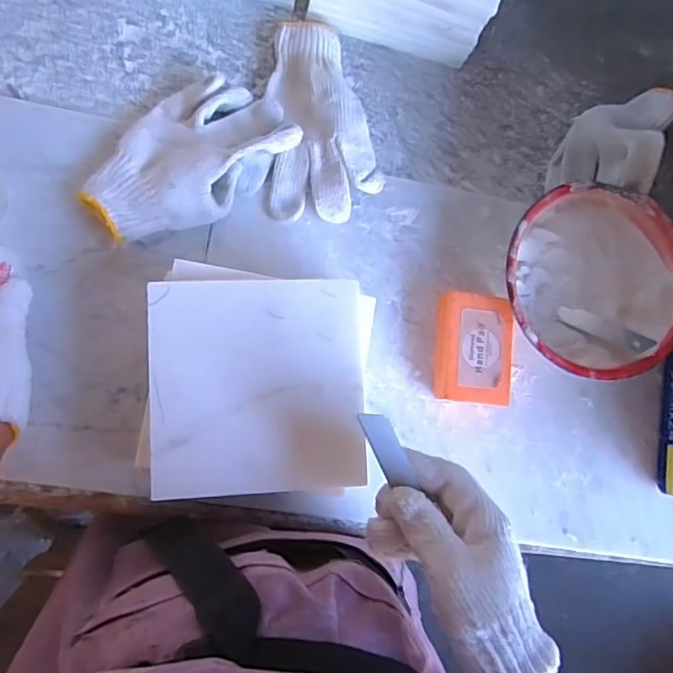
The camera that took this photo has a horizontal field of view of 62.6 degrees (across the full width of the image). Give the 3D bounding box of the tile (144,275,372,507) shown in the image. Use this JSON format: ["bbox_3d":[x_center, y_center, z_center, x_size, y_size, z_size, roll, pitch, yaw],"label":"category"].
[{"bbox_3d":[-0.055,0.036,0.401,0.151,0.007,0.151,-1,86,-9],"label":"tile"}]

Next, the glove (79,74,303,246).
[{"bbox_3d":[-0.123,-0.147,0.457,0.105,0.034,0.169,44,81,-4],"label":"glove"}]

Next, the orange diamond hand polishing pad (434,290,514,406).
[{"bbox_3d":[0.119,0.011,0.481,0.061,0.033,0.091,8,85,-8],"label":"orange diamond hand polishing pad"}]

